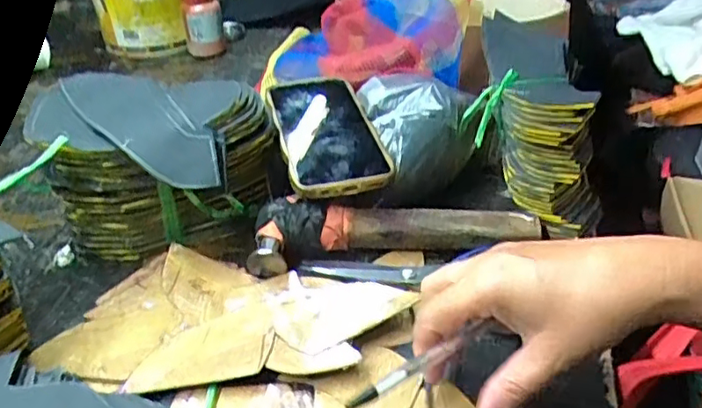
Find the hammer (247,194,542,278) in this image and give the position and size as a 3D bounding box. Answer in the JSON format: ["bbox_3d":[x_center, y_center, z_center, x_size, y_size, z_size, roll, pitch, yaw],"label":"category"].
[{"bbox_3d":[0.035,0.018,0.471,0.218,0.030,0.058,-2,37,1],"label":"hammer"}]

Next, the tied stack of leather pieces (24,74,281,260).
[{"bbox_3d":[-0.166,-0.034,0.502,0.177,0.095,0.129,8,38,14],"label":"tied stack of leather pieces"}]

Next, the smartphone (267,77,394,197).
[{"bbox_3d":[-0.022,-0.064,0.529,0.082,0.016,0.171,-8,41,-13],"label":"smartphone"}]

